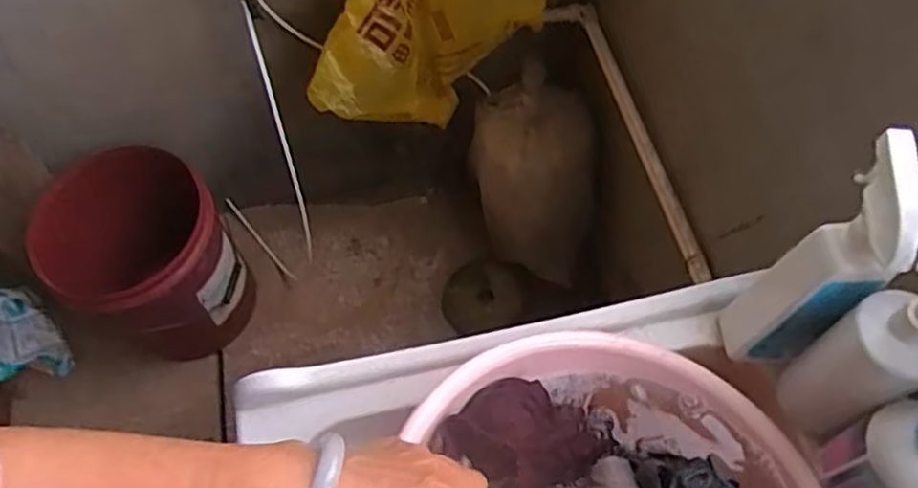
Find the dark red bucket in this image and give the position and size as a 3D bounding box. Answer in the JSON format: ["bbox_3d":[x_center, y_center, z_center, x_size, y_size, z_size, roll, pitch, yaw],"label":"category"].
[{"bbox_3d":[-0.563,0.056,1.365,0.279,0.425,0.269,-1,60,3],"label":"dark red bucket"}]

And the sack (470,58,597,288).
[{"bbox_3d":[0.153,-0.114,1.435,0.217,0.454,0.166,-11,40,-3],"label":"sack"}]

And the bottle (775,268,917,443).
[{"bbox_3d":[0.303,0.087,0.530,0.053,0.202,0.066,-22,61,-9],"label":"bottle"}]

